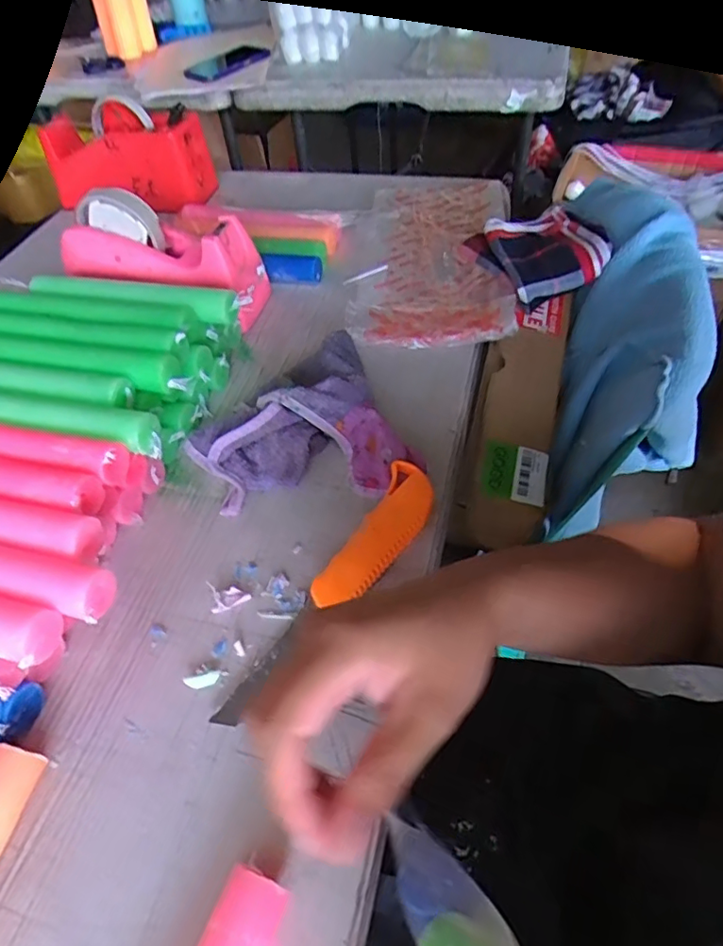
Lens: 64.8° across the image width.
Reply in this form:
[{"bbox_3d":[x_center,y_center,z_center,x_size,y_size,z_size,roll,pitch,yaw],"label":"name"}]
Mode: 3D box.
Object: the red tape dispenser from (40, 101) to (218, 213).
[{"bbox_3d":[-0.301,-0.400,0.723,0.210,0.097,0.066,7,52,10],"label":"red tape dispenser"}]

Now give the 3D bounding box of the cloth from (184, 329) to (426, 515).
[{"bbox_3d":[-0.051,-0.037,0.441,0.159,0.042,0.149,-22,53,-13],"label":"cloth"}]

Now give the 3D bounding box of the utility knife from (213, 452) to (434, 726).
[{"bbox_3d":[-0.011,0.072,0.365,0.041,0.024,0.206,24,57,22],"label":"utility knife"}]

